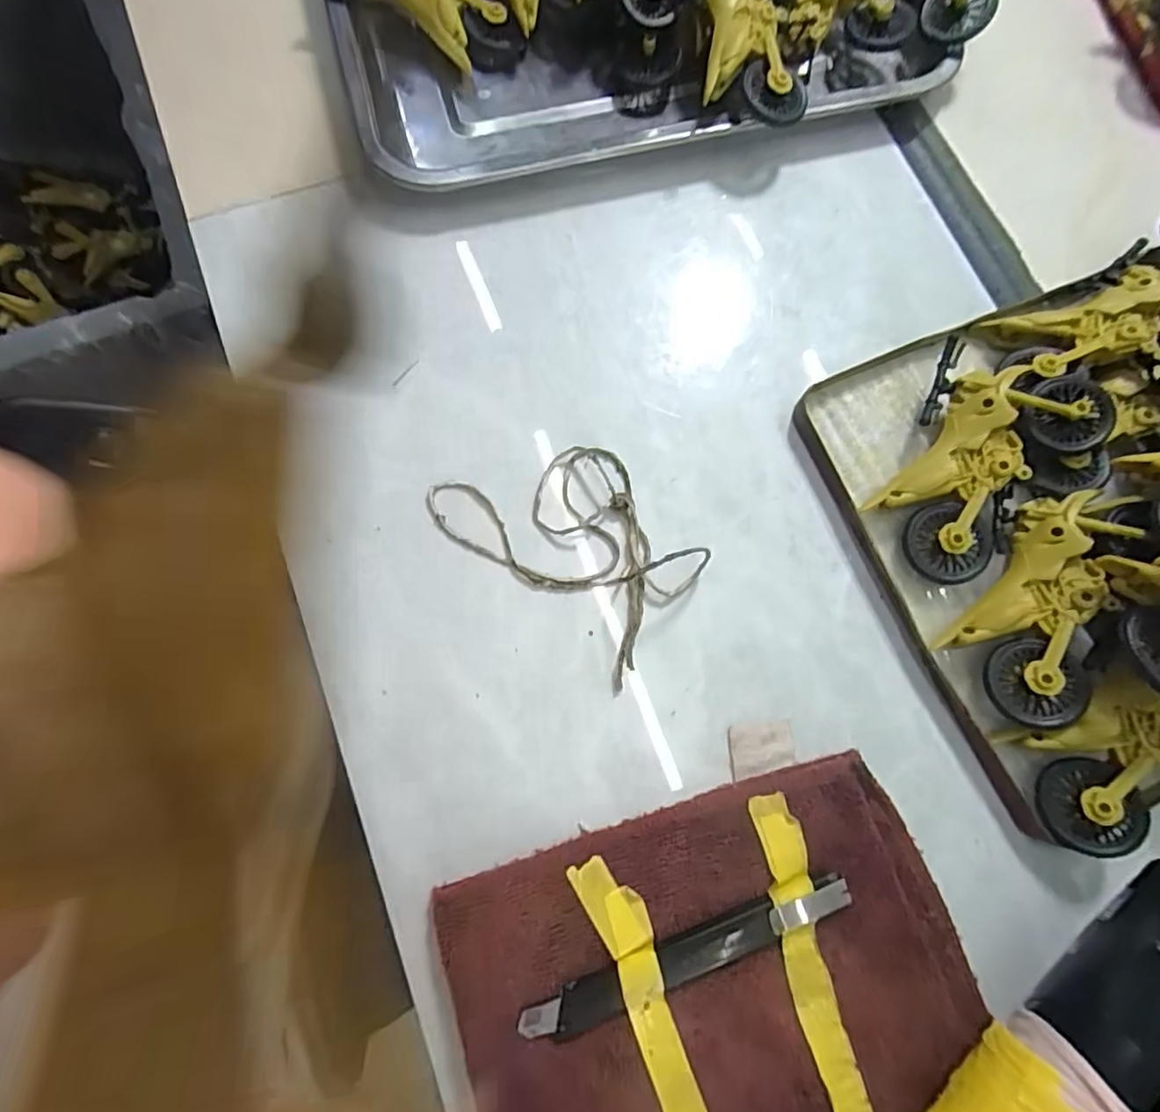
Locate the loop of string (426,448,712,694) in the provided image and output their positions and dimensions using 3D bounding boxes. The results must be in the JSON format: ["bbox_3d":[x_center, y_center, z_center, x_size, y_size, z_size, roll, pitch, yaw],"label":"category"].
[{"bbox_3d":[-0.003,-0.012,0.278,0.126,0.011,0.084,42,79,8],"label":"loop of string"}]

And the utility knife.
[{"bbox_3d":[0.044,0.162,0.231,0.138,0.005,0.019,-19,78,-6],"label":"utility knife"}]

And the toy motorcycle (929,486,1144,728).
[{"bbox_3d":[0.208,0.022,0.265,0.053,0.034,0.104,29,78,6],"label":"toy motorcycle"}]

